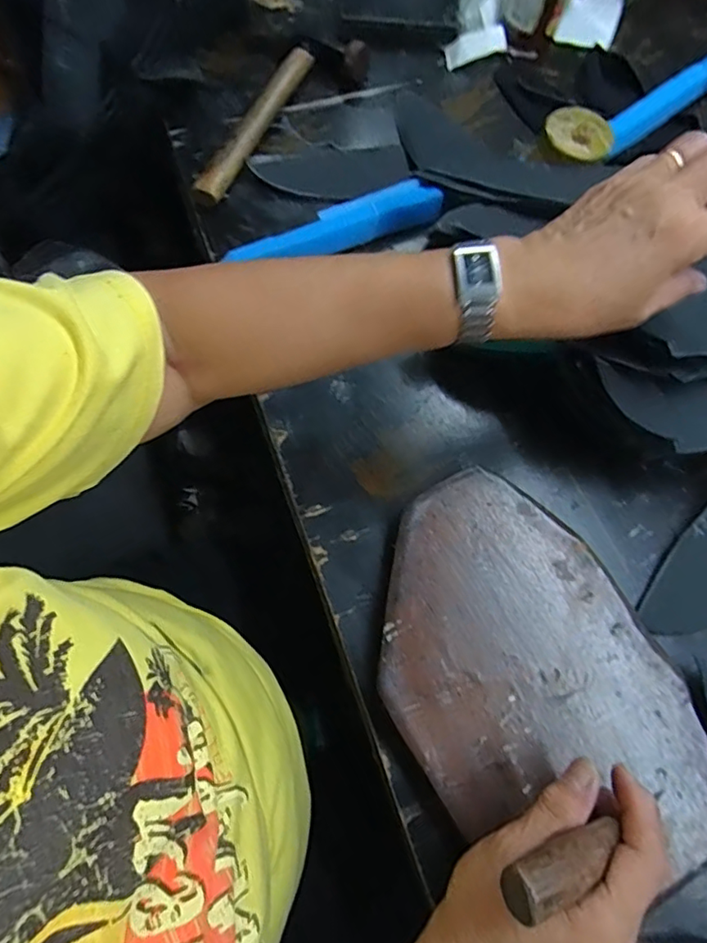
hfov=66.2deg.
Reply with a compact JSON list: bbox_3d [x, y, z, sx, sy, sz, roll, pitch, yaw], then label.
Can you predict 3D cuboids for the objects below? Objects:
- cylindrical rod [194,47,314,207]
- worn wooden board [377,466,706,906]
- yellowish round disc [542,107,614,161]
[{"bbox_3d":[-0.096,-0.343,0.534,0.026,0.023,0.202,26,71,7],"label":"cylindrical rod"},{"bbox_3d":[0.110,0.134,0.357,0.167,0.024,0.262,-29,74,-12],"label":"worn wooden board"},{"bbox_3d":[0.180,-0.270,0.431,0.053,0.010,0.045,27,71,9],"label":"yellowish round disc"}]

